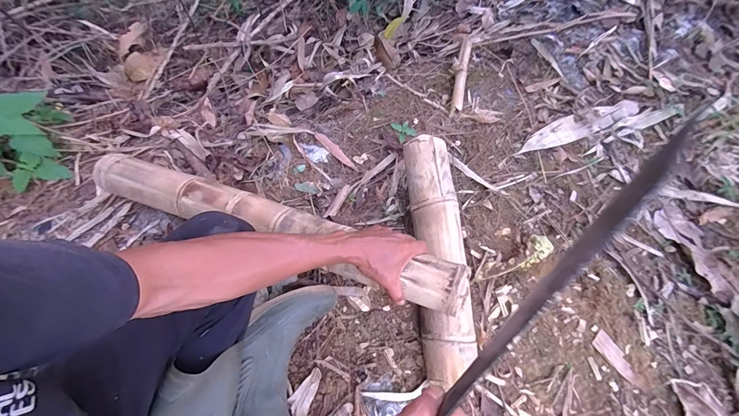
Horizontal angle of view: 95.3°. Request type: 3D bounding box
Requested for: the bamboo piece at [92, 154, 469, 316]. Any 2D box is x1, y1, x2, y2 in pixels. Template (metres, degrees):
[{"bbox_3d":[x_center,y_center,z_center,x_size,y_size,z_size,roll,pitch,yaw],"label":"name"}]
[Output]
[{"bbox_3d":[-0.207,0.019,0.595,0.743,0.041,0.078,17,66,17],"label":"bamboo piece"}]

